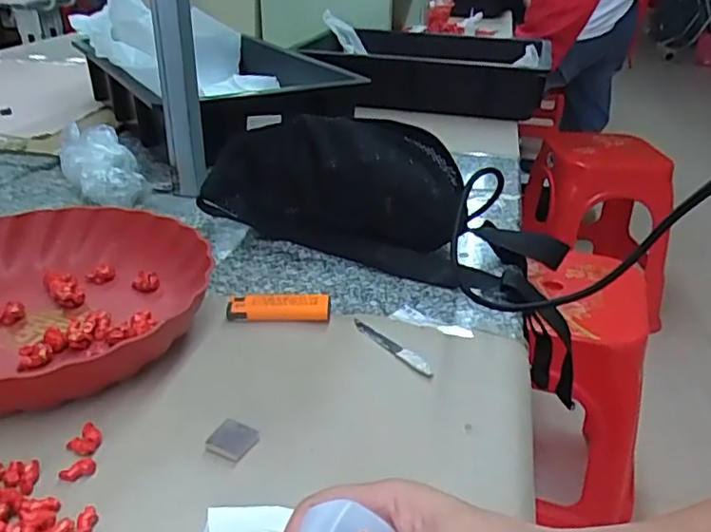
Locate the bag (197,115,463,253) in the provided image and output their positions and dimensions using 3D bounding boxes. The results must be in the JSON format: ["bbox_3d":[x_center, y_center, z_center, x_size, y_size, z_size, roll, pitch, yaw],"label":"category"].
[{"bbox_3d":[-0.023,-0.075,0.579,0.237,0.109,0.099,3,28,5],"label":"bag"}]

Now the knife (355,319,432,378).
[{"bbox_3d":[0.026,0.058,0.444,0.011,0.005,0.081,-21,35,-36],"label":"knife"}]

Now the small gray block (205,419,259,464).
[{"bbox_3d":[-0.074,0.104,0.367,0.025,0.008,0.025,14,31,23],"label":"small gray block"}]

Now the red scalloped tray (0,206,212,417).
[{"bbox_3d":[-0.234,0.026,0.453,0.238,0.045,0.241,7,29,12],"label":"red scalloped tray"}]

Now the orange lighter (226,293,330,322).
[{"bbox_3d":[-0.060,0.033,0.478,0.078,0.018,0.020,0,28,-1],"label":"orange lighter"}]

